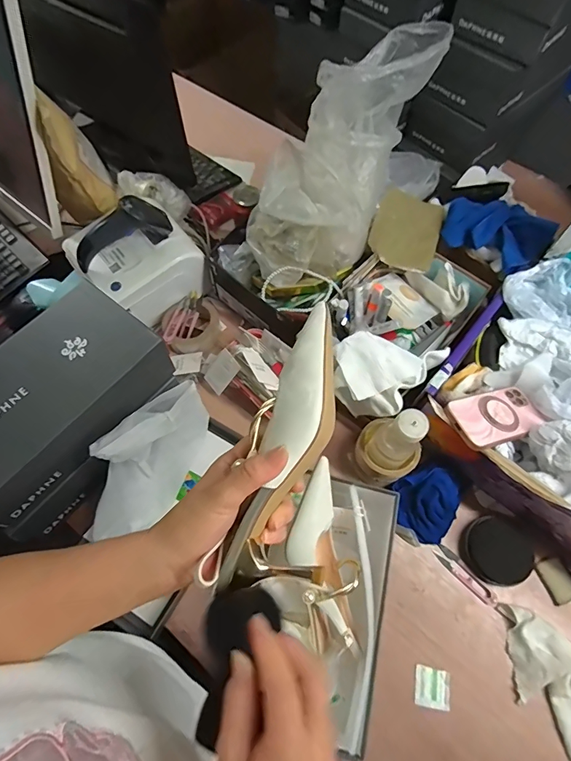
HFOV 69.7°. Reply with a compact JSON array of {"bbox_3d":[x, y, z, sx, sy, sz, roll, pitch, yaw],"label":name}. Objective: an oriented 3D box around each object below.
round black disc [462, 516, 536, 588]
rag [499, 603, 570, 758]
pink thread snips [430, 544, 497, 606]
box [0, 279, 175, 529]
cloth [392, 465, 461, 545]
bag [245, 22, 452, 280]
[{"bbox_3d":[0.304,0.249,0.593,0.088,0.032,0.079,36,70,15],"label":"round black disc"},{"bbox_3d":[0.355,0.392,0.537,0.103,0.024,0.166,1,65,0],"label":"rag"},{"bbox_3d":[0.264,0.287,0.601,0.023,0.006,0.101,-40,71,-17],"label":"pink thread snips"},{"bbox_3d":[-0.314,0.023,0.553,0.168,0.093,0.297,40,71,16],"label":"box"},{"bbox_3d":[0.215,0.189,0.615,0.110,0.060,0.102,-14,66,-7],"label":"cloth"},{"bbox_3d":[0.083,-0.336,0.625,0.179,0.193,0.410,42,109,17],"label":"bag"}]

